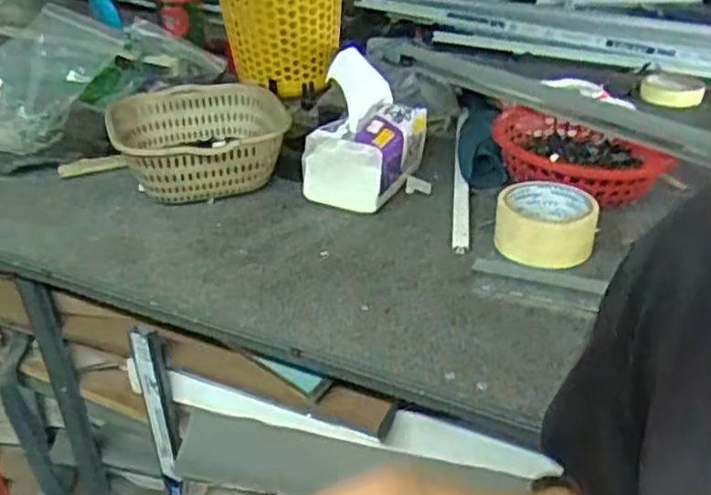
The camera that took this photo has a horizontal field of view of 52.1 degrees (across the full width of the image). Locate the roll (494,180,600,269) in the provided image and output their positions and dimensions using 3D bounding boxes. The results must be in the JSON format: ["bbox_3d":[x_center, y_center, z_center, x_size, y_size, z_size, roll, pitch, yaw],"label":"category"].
[{"bbox_3d":[0.180,-0.023,0.689,0.090,0.045,0.090,9,32,15],"label":"roll"}]

